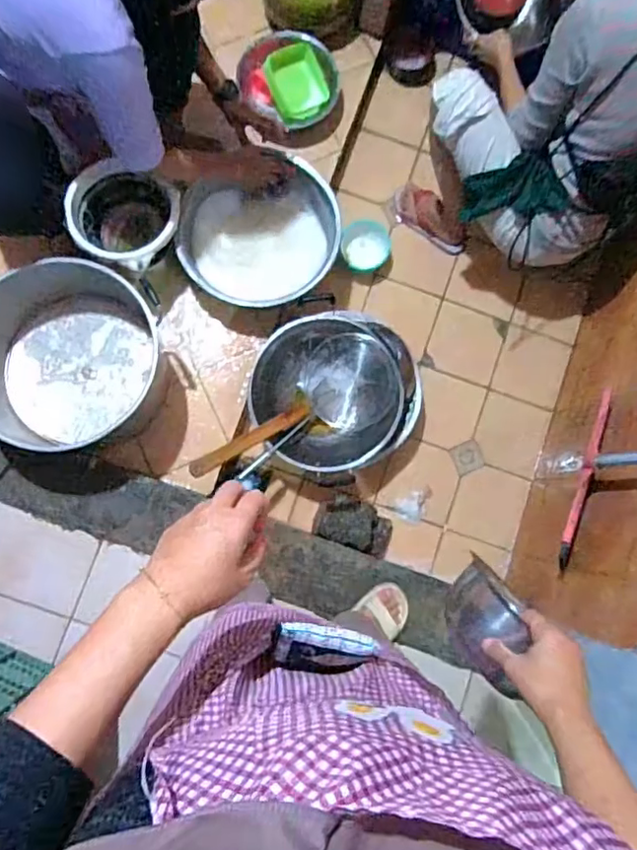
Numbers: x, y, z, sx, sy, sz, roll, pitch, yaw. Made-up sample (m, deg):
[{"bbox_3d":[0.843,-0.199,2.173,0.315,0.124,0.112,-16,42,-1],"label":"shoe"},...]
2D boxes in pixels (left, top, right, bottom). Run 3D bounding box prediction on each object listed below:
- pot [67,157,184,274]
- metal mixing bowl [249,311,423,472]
[{"bbox_3d":[-0.445,-0.472,1.363,0.236,0.167,0.256,0,83,-4],"label":"pot"},{"bbox_3d":[0.043,-0.087,1.395,0.380,0.124,0.384,0,83,-4],"label":"metal mixing bowl"}]

